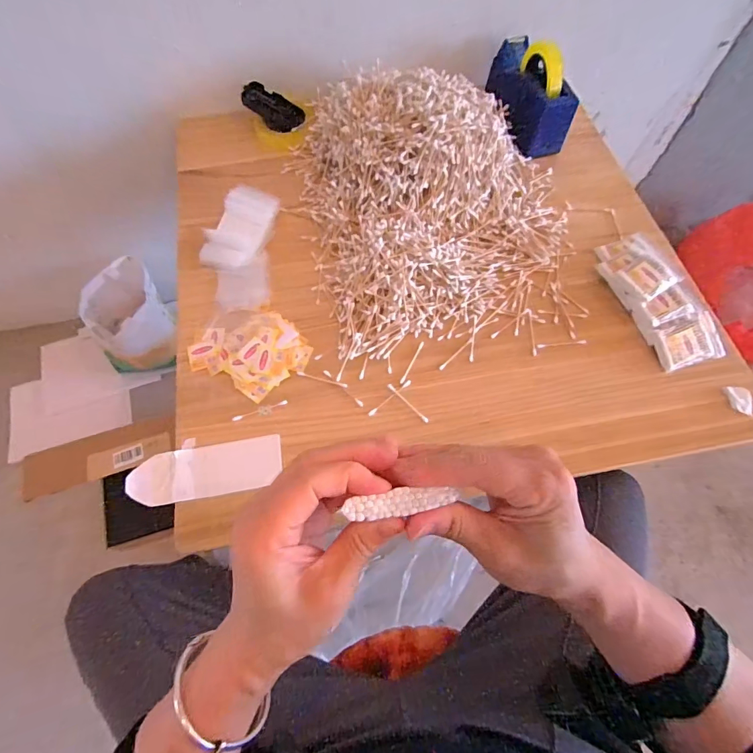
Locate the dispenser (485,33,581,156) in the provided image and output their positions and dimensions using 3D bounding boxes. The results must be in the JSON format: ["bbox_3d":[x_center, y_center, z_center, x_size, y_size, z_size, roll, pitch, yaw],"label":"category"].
[{"bbox_3d":[0.285,-0.548,0.792,0.071,0.130,0.219,-19,65,-9],"label":"dispenser"}]

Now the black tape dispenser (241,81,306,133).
[{"bbox_3d":[-0.204,-0.539,0.833,0.112,0.042,0.073,38,70,17],"label":"black tape dispenser"}]

